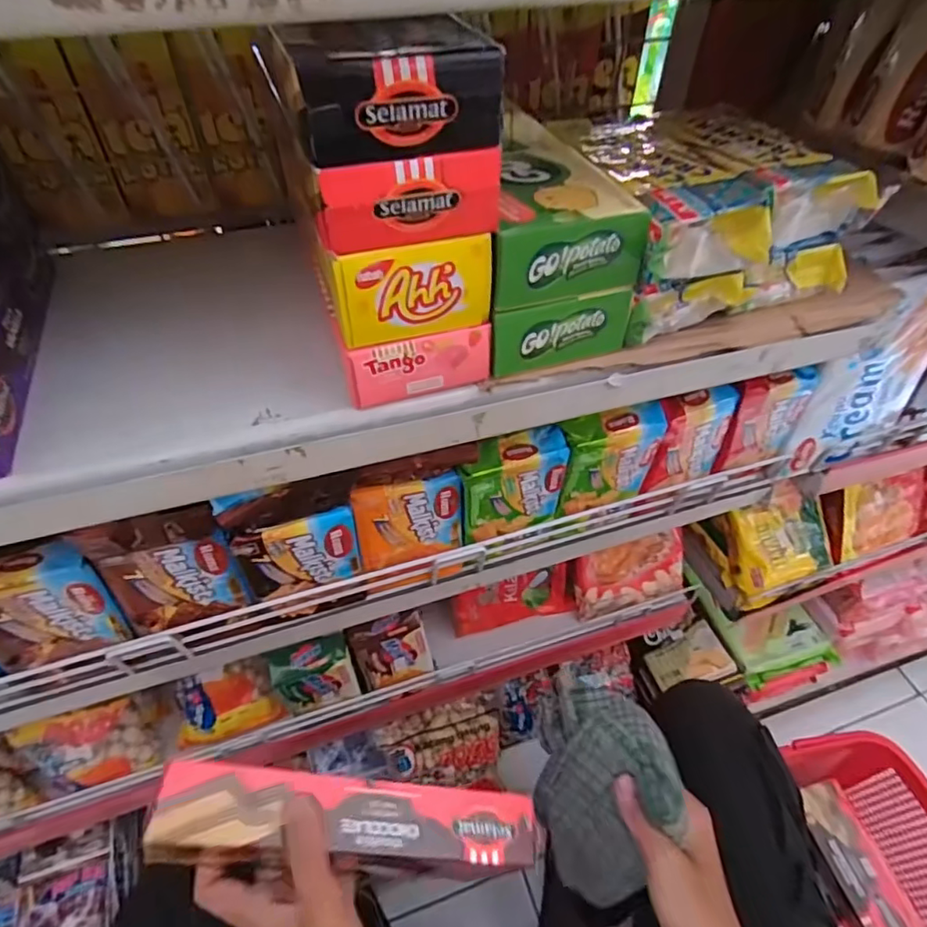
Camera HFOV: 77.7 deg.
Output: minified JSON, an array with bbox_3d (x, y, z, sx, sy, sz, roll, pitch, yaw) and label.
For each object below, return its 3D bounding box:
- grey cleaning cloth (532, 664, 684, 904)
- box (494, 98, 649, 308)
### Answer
[{"bbox_3d":[0.099,0.254,0.437,0.043,0.147,0.121,4,16,-44],"label":"grey cleaning cloth"},{"bbox_3d":[0.032,-0.152,0.333,0.080,0.040,0.144,-14,51,-13],"label":"box"}]

